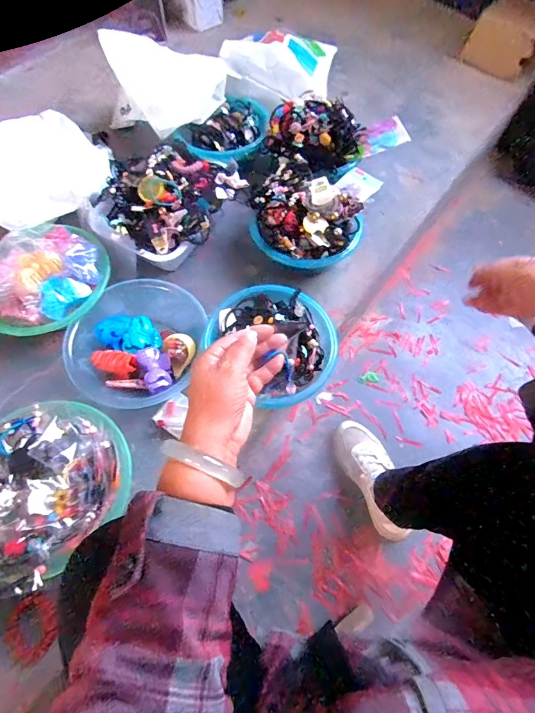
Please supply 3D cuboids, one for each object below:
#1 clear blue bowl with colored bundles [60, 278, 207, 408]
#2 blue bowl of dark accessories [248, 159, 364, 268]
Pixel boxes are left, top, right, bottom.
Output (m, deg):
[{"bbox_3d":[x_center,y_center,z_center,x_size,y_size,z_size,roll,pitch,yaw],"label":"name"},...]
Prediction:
[{"bbox_3d":[-0.231,-0.026,0.653,0.216,0.064,0.226,1,65,-1],"label":"clear blue bowl with colored bundles"},{"bbox_3d":[0.076,-0.285,0.732,0.228,0.086,0.217,22,67,9],"label":"blue bowl of dark accessories"}]

